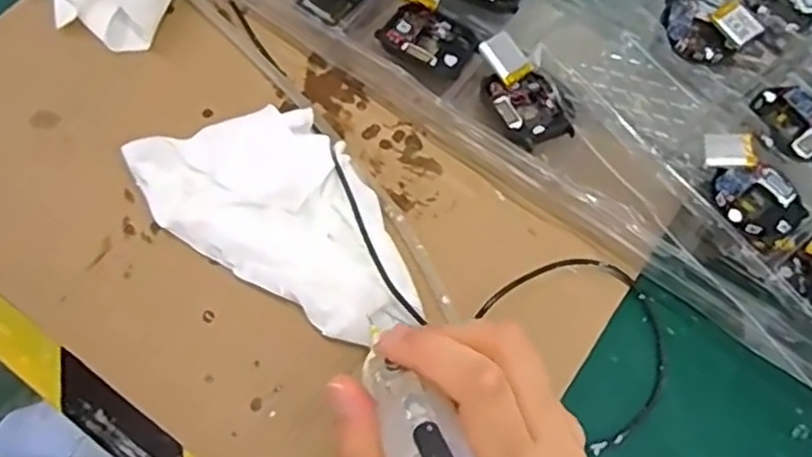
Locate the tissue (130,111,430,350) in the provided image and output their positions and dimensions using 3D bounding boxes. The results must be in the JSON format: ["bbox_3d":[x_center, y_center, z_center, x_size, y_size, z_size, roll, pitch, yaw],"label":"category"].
[{"bbox_3d":[-0.059,0.002,0.345,0.092,0.032,0.133,-31,72,-14],"label":"tissue"}]

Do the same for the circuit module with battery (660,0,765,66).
[{"bbox_3d":[0.159,-0.108,0.375,0.046,0.007,0.042,-32,72,-14],"label":"circuit module with battery"}]

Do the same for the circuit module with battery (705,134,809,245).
[{"bbox_3d":[0.163,-0.020,0.337,0.038,0.011,0.058,-30,72,-14],"label":"circuit module with battery"}]

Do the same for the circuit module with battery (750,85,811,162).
[{"bbox_3d":[0.208,-0.056,0.354,0.062,0.011,0.040,-9,68,-6],"label":"circuit module with battery"}]

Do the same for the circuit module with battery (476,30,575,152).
[{"bbox_3d":[0.060,-0.071,0.372,0.037,0.015,0.065,-29,72,-13],"label":"circuit module with battery"}]

